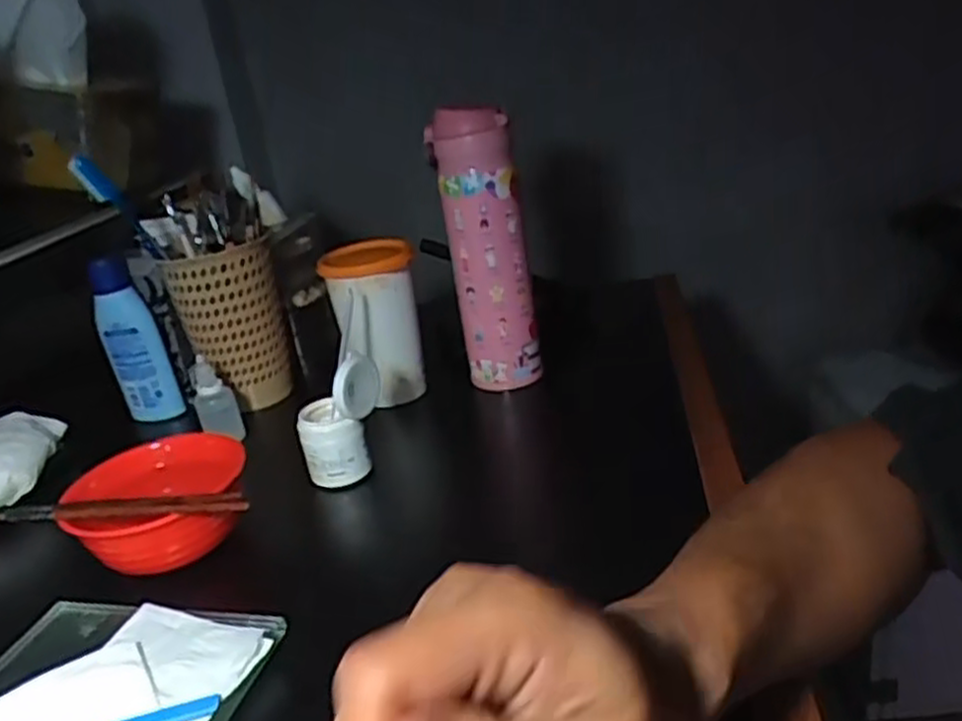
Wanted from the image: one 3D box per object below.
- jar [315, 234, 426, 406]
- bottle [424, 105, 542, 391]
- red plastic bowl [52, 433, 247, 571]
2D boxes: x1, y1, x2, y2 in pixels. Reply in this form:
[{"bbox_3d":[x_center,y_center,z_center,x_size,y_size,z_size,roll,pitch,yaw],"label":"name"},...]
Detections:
[{"bbox_3d":[-0.084,-0.028,0.642,0.072,0.125,0.080,-13,23,-12],"label":"jar"},{"bbox_3d":[0.005,-0.082,0.615,0.066,0.220,0.062,-7,23,2],"label":"bottle"},{"bbox_3d":[-0.202,0.090,0.493,0.101,0.049,0.101,-7,23,3],"label":"red plastic bowl"}]

